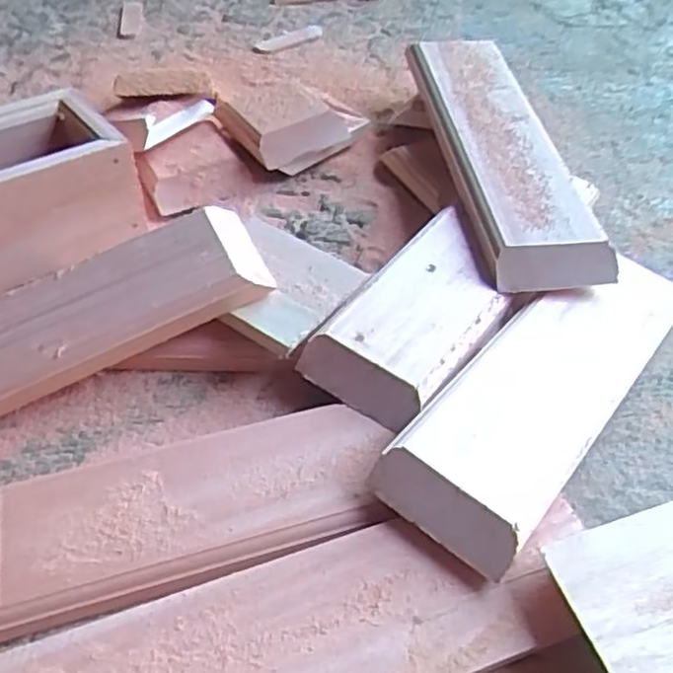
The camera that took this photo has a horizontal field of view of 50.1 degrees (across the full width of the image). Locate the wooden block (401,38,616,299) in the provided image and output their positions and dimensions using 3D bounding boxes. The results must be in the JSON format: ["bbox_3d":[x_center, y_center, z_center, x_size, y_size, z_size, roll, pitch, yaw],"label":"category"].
[{"bbox_3d":[0.164,-0.201,0.749,0.111,0.032,0.398,-5,49,-6],"label":"wooden block"}]

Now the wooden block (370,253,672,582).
[{"bbox_3d":[0.173,0.028,0.577,0.112,0.036,0.353,31,55,24],"label":"wooden block"}]

